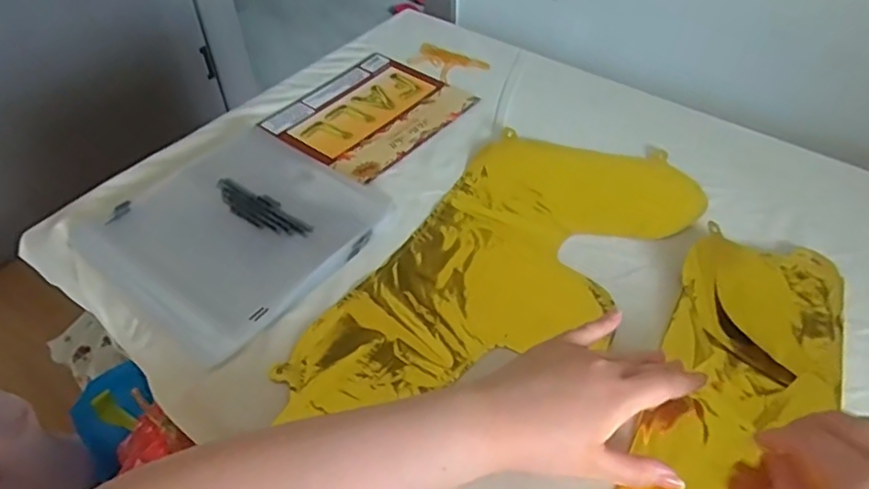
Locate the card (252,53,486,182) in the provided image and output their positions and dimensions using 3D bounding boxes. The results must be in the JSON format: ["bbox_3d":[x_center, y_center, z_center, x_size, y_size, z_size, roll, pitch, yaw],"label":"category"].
[{"bbox_3d":[-0.072,-0.150,0.696,0.163,0.007,0.195,29,53,26],"label":"card"}]

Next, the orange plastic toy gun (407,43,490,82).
[{"bbox_3d":[0.014,-0.225,0.774,0.097,0.004,0.059,26,52,24],"label":"orange plastic toy gun"}]

